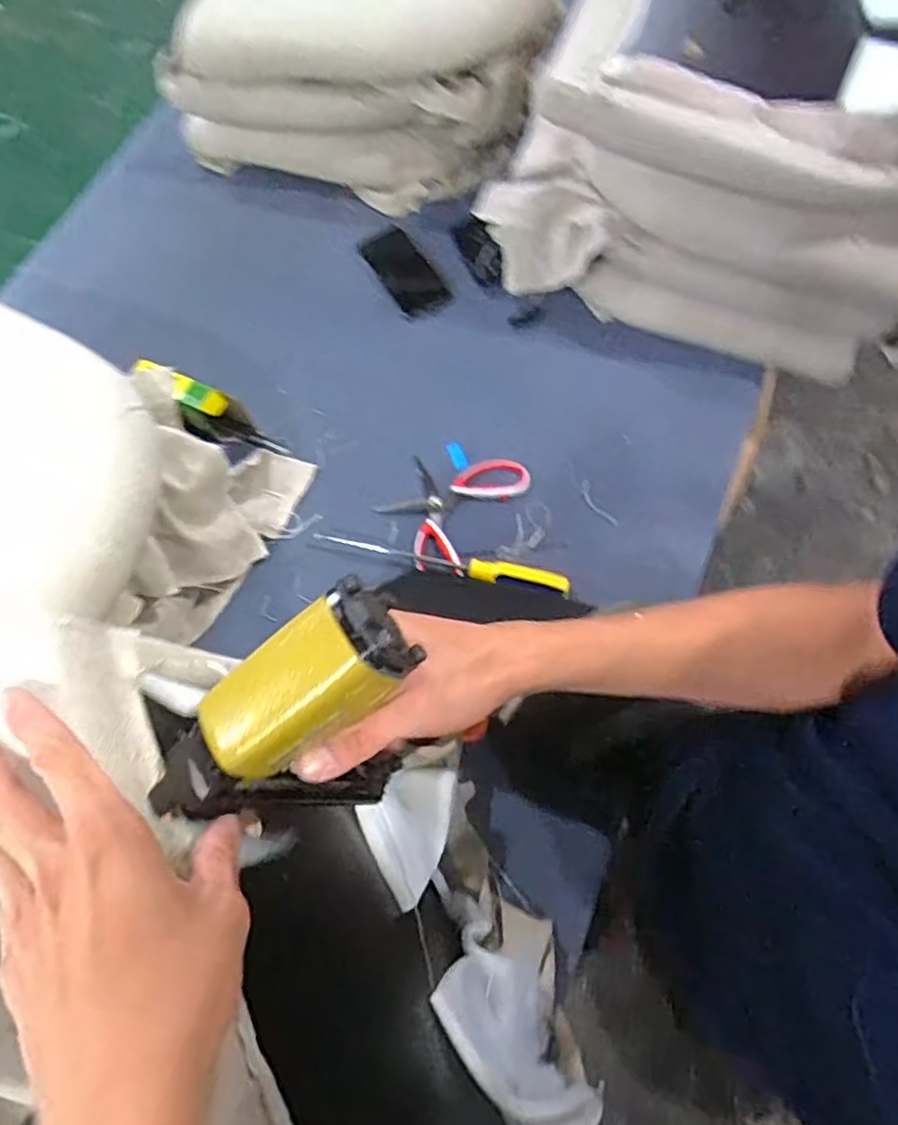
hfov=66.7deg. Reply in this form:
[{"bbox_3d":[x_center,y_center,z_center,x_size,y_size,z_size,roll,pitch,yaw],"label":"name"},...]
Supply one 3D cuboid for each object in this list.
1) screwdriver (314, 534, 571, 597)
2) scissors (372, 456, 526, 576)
[{"bbox_3d":[-0.010,0.000,0.798,0.303,0.028,0.029,11,69,7],"label":"screwdriver"},{"bbox_3d":[-0.002,-0.075,0.833,0.138,0.026,0.182,32,72,14],"label":"scissors"}]

